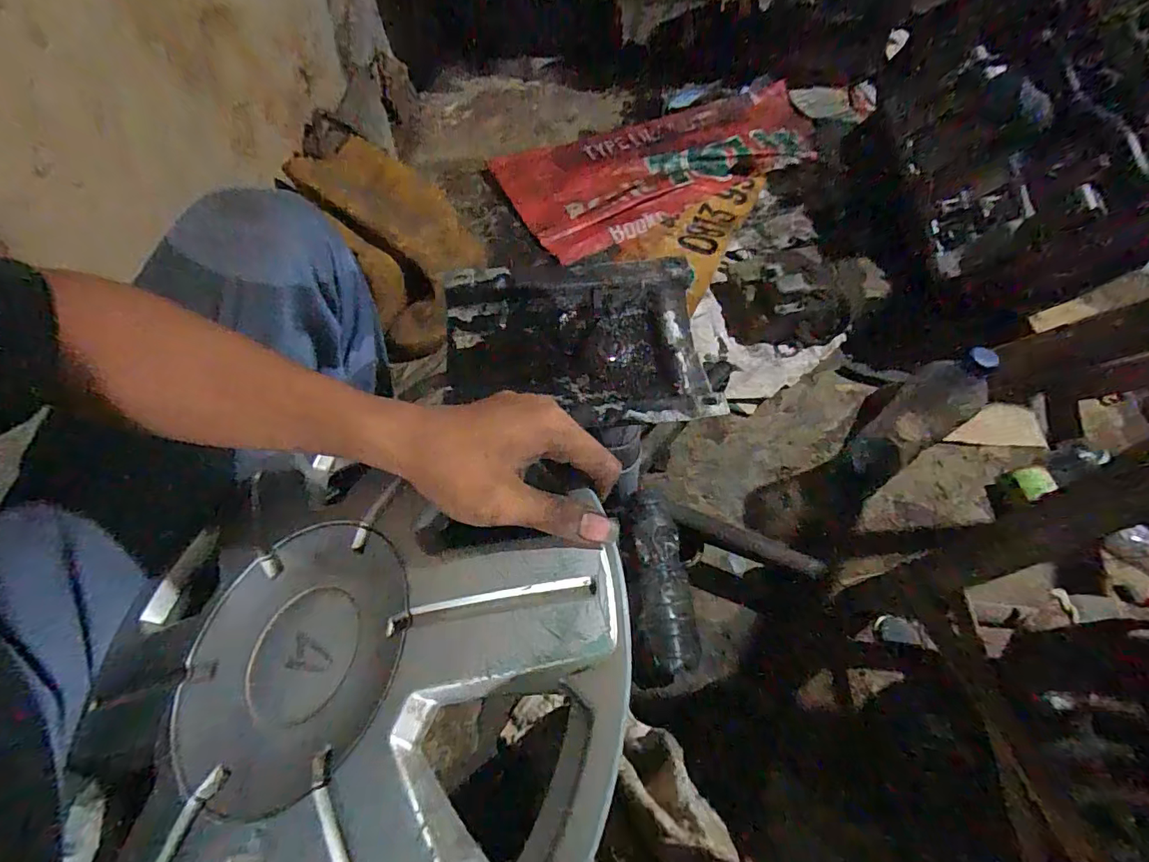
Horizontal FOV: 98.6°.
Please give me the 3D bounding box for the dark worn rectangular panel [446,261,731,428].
[{"bbox_3d":[-0.001,-0.076,0.443,0.228,0.035,0.179,-2,59,-2],"label":"dark worn rectangular panel"}]

